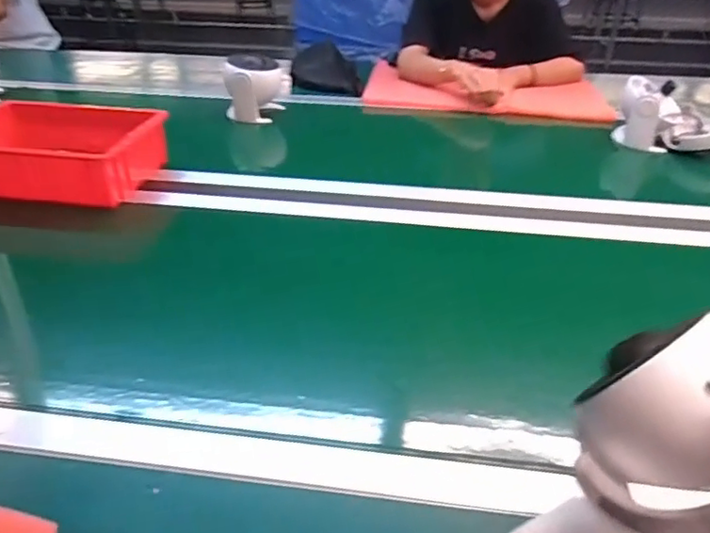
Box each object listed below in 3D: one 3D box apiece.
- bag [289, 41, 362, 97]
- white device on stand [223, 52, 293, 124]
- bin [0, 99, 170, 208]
[{"bbox_3d":[-0.070,-0.471,1.404,0.171,0.095,0.140,-1,33,-2],"label":"bag"},{"bbox_3d":[-0.197,-0.375,1.205,0.125,0.108,0.131,-1,33,-2],"label":"white device on stand"},{"bbox_3d":[-0.465,-0.179,0.911,0.283,0.080,0.208,5,33,7],"label":"bin"}]

